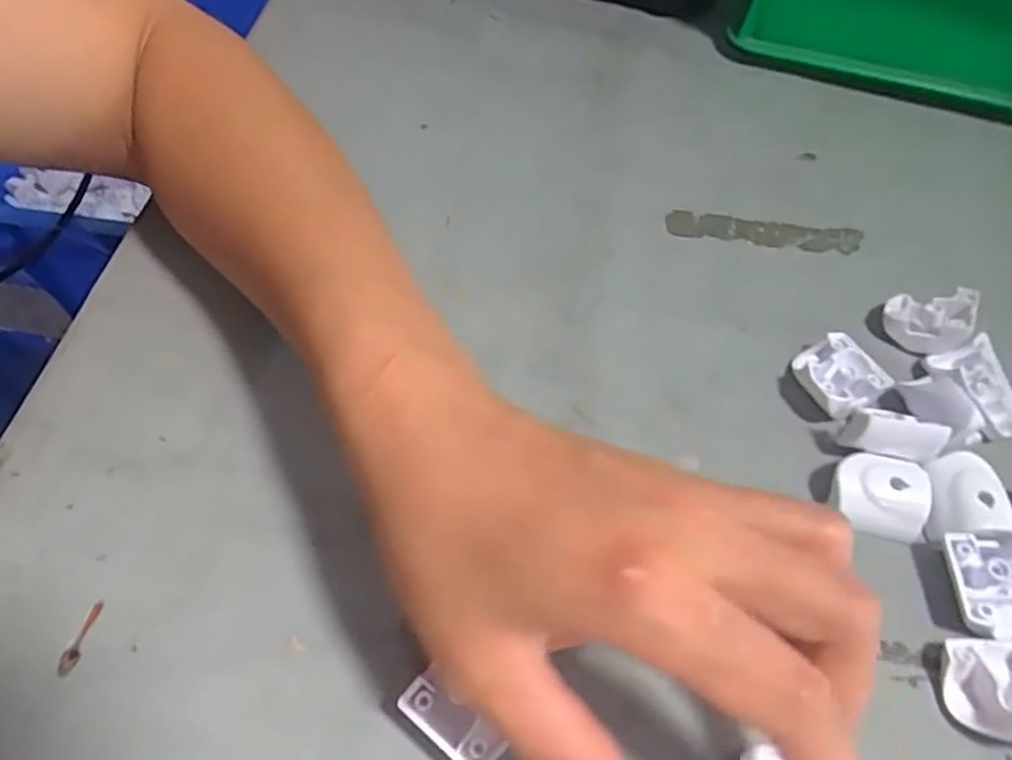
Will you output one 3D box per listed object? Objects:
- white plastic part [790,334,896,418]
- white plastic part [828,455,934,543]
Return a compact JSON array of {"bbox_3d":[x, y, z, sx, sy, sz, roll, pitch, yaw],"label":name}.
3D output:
[{"bbox_3d":[0.130,-0.002,0.266,0.031,0.016,0.031,-23,61,-18],"label":"white plastic part"},{"bbox_3d":[0.133,0.039,0.238,0.033,0.018,0.024,18,57,8],"label":"white plastic part"}]

